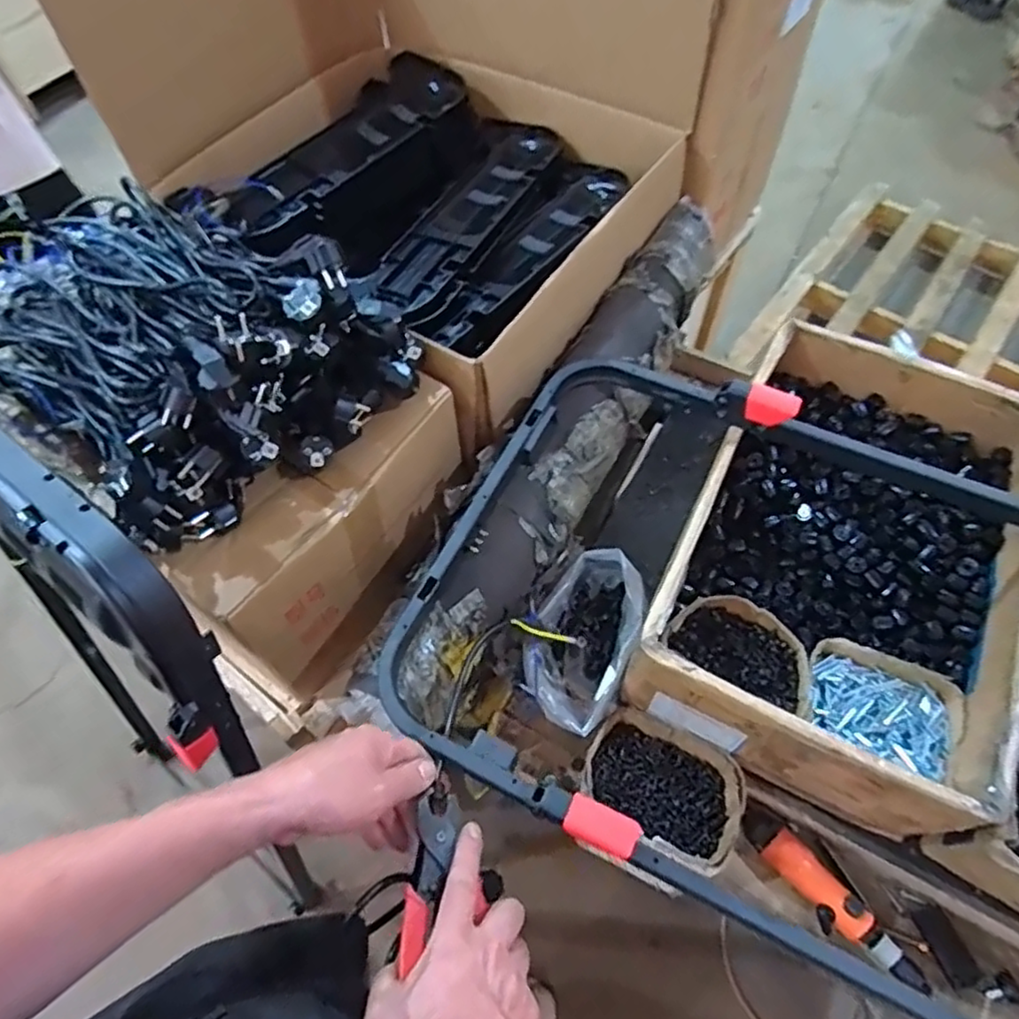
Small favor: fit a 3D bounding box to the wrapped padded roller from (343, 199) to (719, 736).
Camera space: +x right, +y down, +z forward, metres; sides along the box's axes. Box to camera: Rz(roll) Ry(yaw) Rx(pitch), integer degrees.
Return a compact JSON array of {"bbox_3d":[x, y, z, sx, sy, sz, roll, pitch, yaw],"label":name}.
[{"bbox_3d":[0.080,-0.103,0.835,0.131,0.095,0.847,27,63,17],"label":"wrapped padded roller"}]

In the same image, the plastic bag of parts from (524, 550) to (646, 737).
[{"bbox_3d":[0.091,0.146,0.798,0.112,0.122,0.218,23,62,15],"label":"plastic bag of parts"}]

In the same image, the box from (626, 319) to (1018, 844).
[{"bbox_3d":[0.413,0.052,0.788,0.381,0.154,0.530,23,62,15],"label":"box"}]

